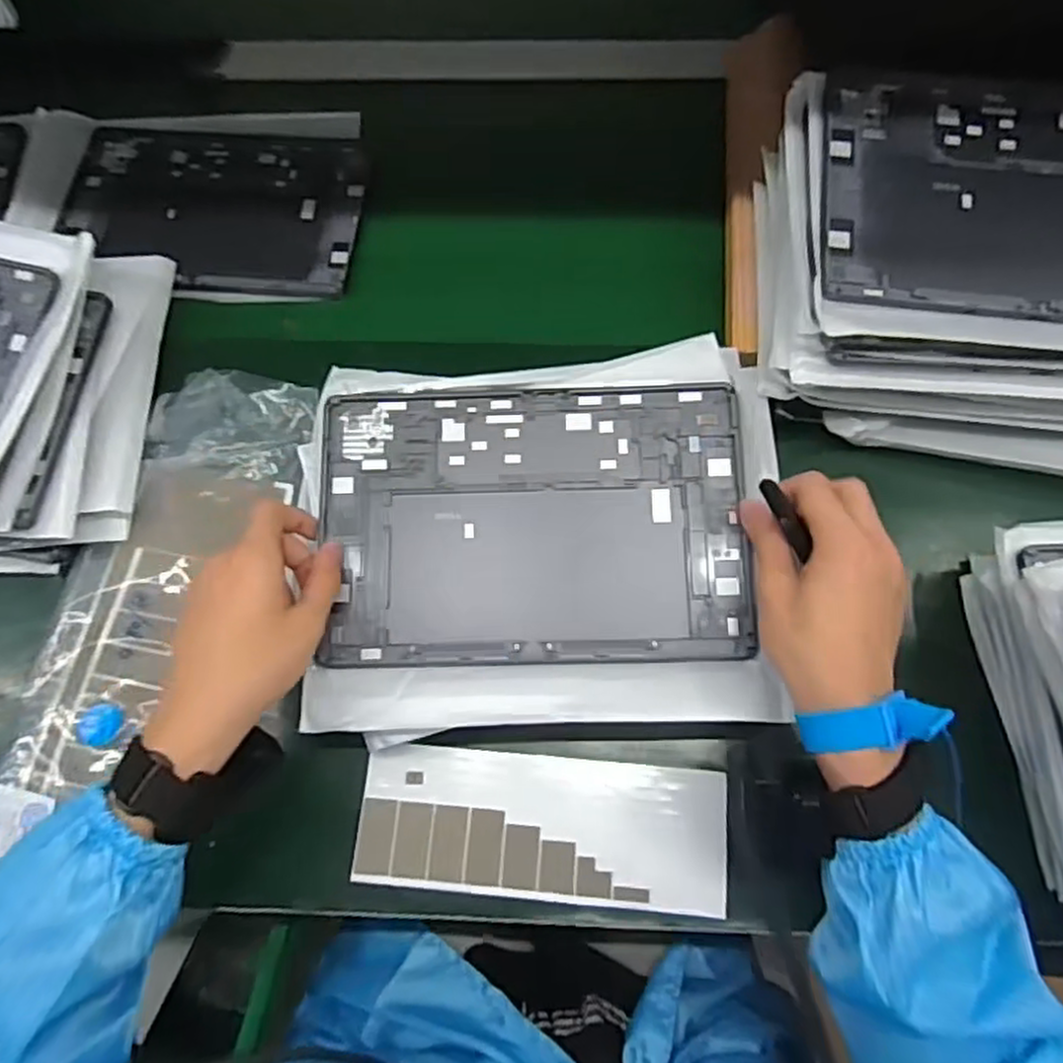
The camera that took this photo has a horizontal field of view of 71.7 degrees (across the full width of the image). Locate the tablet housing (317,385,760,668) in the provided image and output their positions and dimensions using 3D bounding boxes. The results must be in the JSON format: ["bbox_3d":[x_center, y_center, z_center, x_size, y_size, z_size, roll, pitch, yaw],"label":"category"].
[{"bbox_3d":[0.001,-0.006,0.446,0.249,0.008,0.168,-2,79,1],"label":"tablet housing"}]

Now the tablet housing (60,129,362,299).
[{"bbox_3d":[-0.267,-0.271,0.617,0.242,0.011,0.187,3,65,0],"label":"tablet housing"}]

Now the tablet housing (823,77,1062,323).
[{"bbox_3d":[0.311,-0.211,0.460,0.254,0.012,0.176,6,76,2],"label":"tablet housing"}]

